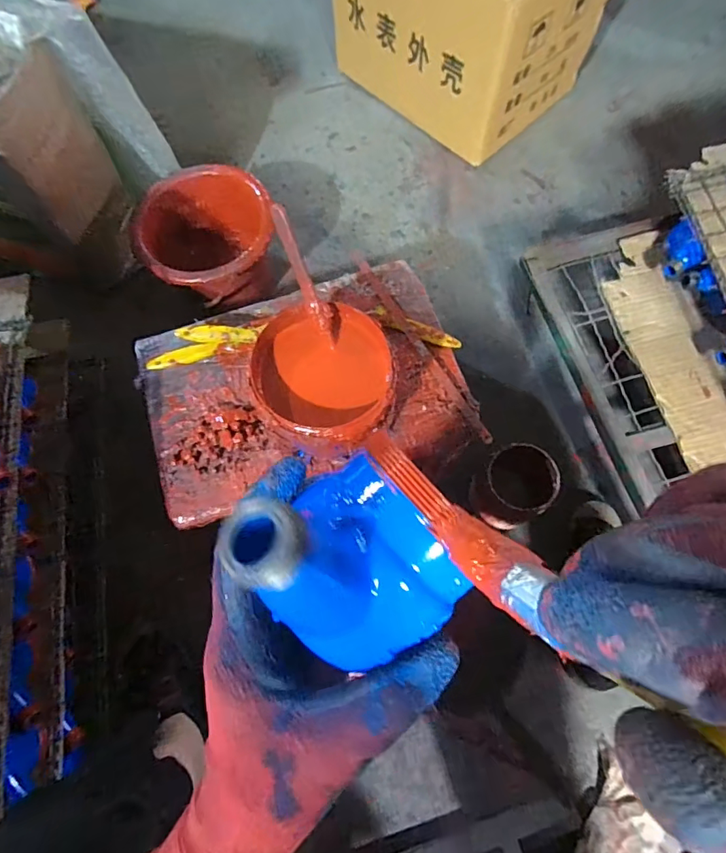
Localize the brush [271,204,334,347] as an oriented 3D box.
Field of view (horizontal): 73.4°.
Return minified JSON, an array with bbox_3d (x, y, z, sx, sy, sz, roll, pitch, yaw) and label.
[{"bbox_3d":[-0.057,-0.149,0.491,0.020,0.012,0.143,-27,116,-8],"label":"brush"}]

